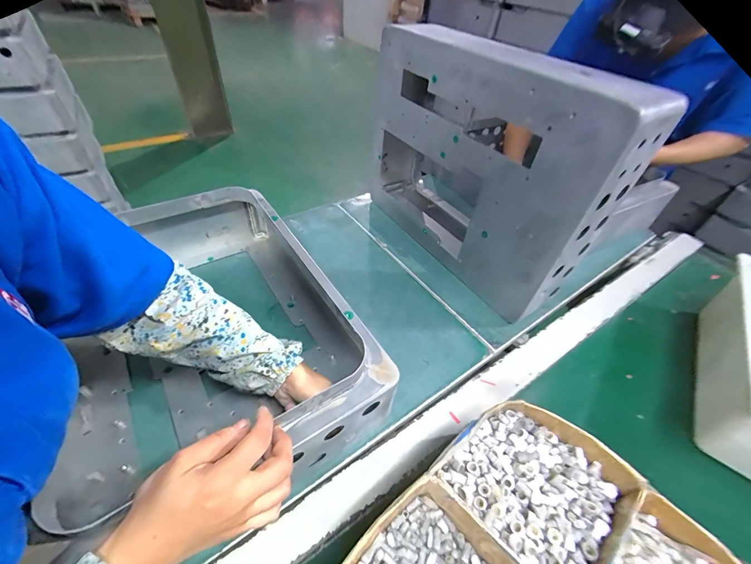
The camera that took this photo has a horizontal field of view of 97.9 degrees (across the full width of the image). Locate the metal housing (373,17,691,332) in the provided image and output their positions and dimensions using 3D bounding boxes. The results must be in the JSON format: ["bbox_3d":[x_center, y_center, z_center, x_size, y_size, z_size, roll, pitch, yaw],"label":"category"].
[{"bbox_3d":[0.146,-0.187,0.560,0.102,0.344,0.450,-27,55,-28],"label":"metal housing"}]

